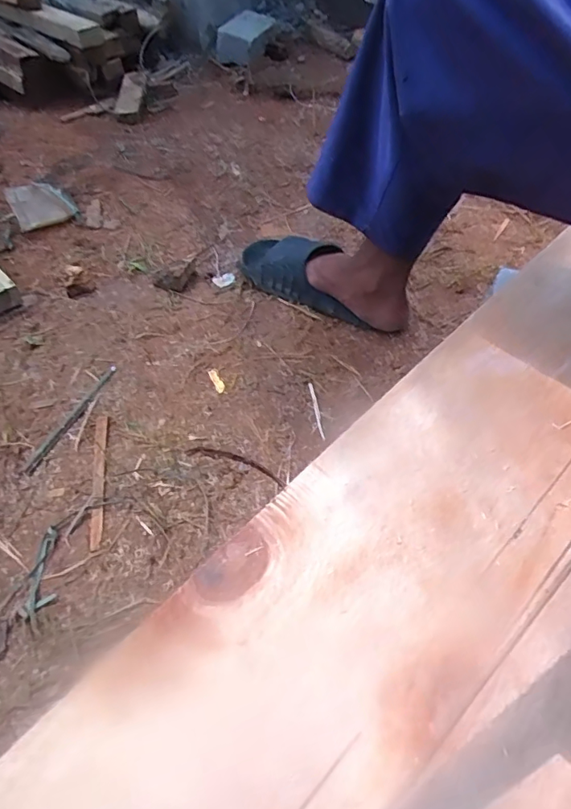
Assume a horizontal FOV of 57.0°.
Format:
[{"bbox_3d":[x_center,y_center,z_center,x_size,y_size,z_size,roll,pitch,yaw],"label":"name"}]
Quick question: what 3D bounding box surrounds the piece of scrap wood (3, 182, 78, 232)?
[{"bbox_3d":[-0.460,-0.381,0.981,0.100,0.018,0.119,-29,74,-9],"label":"piece of scrap wood"}]

